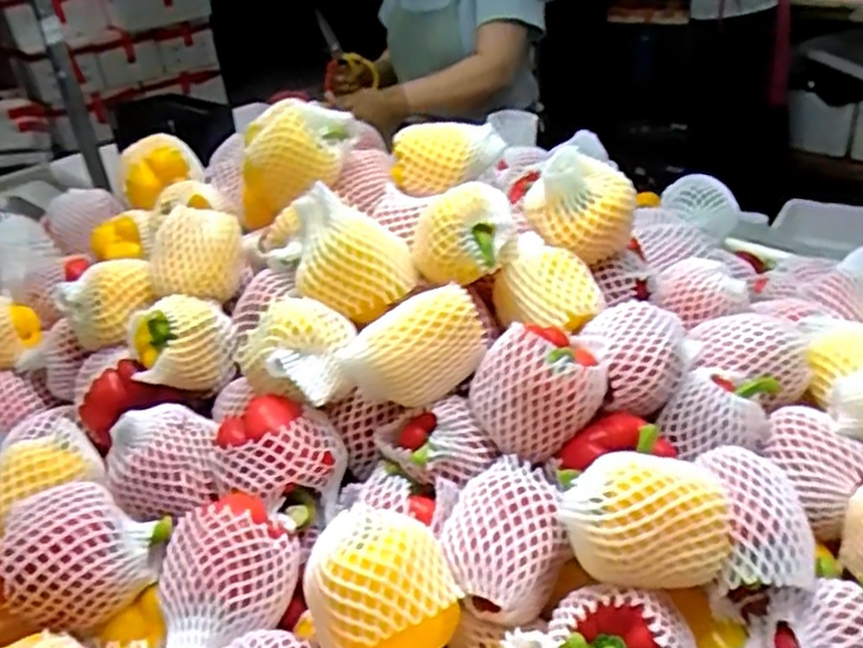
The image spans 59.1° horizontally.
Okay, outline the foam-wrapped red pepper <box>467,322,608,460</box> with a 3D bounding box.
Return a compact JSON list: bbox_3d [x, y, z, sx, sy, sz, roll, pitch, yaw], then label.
[{"bbox_3d":[0.086,0.050,0.630,0.094,0.099,0.088,39,19,1],"label":"foam-wrapped red pepper"}]

